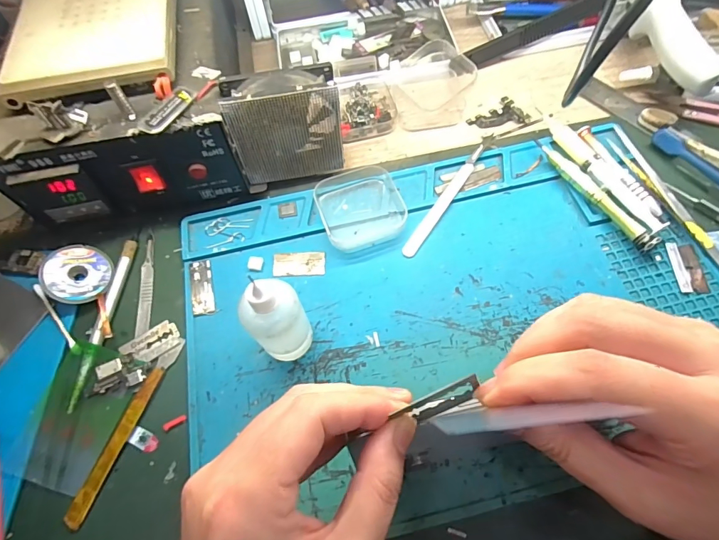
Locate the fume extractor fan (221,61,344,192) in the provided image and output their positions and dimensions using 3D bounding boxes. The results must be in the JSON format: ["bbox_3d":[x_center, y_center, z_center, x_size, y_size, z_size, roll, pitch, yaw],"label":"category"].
[{"bbox_3d":[-0.055,-0.106,0.312,0.080,0.083,0.032,-17,65,-4],"label":"fume extractor fan"}]

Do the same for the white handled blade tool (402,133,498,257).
[{"bbox_3d":[0.075,-0.065,0.329,0.012,0.006,0.139,30,70,16],"label":"white handled blade tool"}]

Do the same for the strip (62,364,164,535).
[{"bbox_3d":[-0.153,0.108,0.258,0.011,0.004,0.096,16,67,11],"label":"strip"}]

